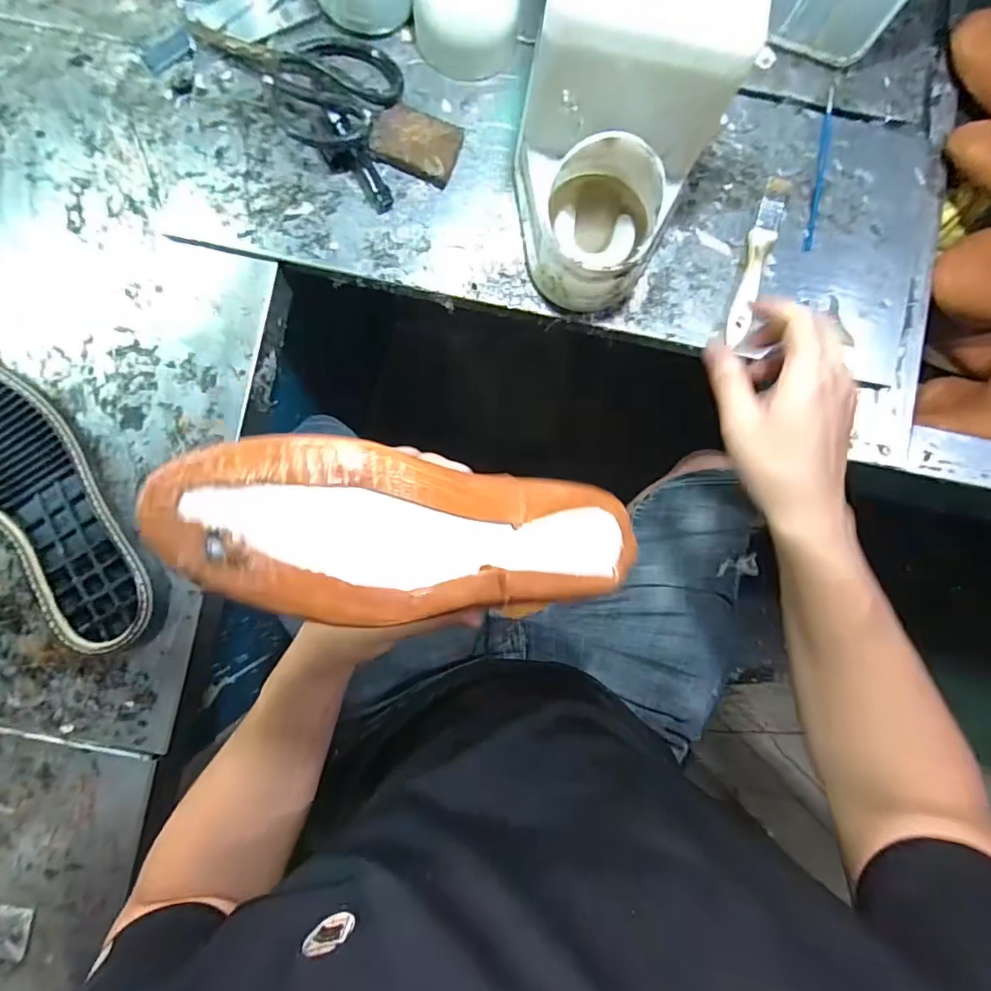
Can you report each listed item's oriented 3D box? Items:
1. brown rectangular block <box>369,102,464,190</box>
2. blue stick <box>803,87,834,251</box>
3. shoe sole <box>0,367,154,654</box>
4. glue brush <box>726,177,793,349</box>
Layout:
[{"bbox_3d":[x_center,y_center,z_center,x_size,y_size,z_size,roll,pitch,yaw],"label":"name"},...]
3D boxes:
[{"bbox_3d":[-0.067,-0.300,0.428,0.070,0.016,0.051,23,86,-1],"label":"brown rectangular block"},{"bbox_3d":[0.293,-0.295,0.452,0.010,0.005,0.152,12,87,-2],"label":"blue stick"},{"bbox_3d":[-0.360,-0.004,0.398,0.095,0.031,0.272,-41,89,-4],"label":"shoe sole"},{"bbox_3d":[0.231,-0.207,0.444,0.022,0.011,0.150,16,89,-2],"label":"glue brush"}]

